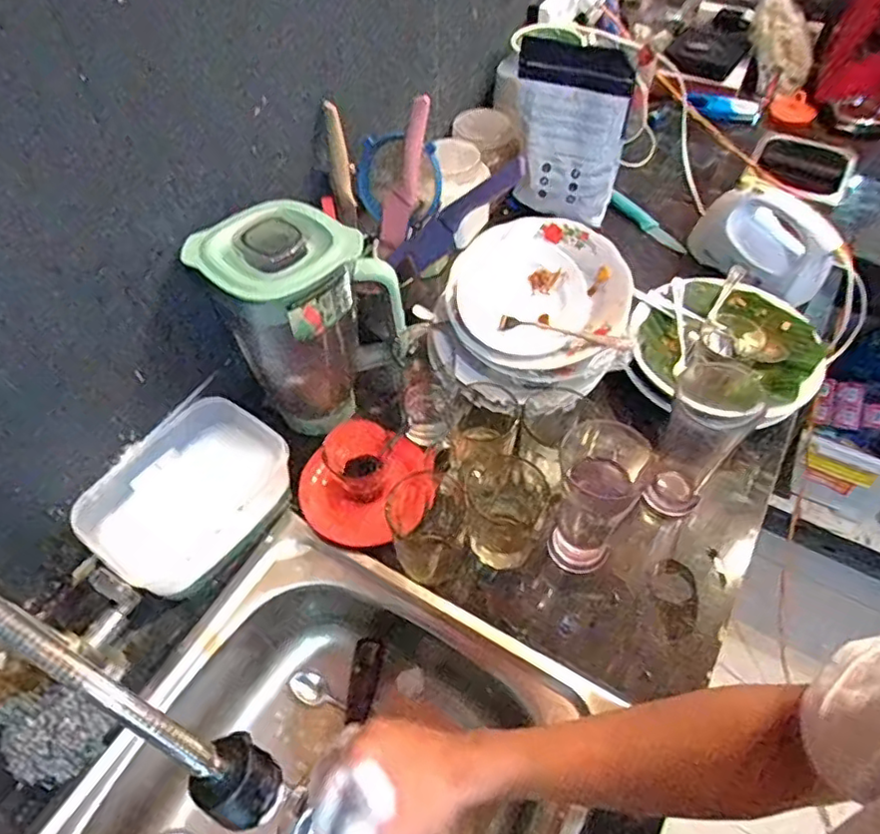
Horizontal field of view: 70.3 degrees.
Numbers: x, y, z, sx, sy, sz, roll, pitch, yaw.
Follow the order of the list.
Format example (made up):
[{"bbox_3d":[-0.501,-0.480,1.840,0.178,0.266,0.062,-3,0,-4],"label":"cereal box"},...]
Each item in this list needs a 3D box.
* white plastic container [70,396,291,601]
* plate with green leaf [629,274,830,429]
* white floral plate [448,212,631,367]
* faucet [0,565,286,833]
[{"bbox_3d":[-0.261,0.089,0.666,0.144,0.087,0.198,28,58,21],"label":"white plastic container"},{"bbox_3d":[0.352,-0.094,0.767,0.215,0.041,0.223,-1,54,1],"label":"plate with green leaf"},{"bbox_3d":[0.118,-0.148,0.727,0.195,0.019,0.199,0,69,0],"label":"white floral plate"},{"bbox_3d":[-0.208,0.194,0.456,0.247,0.276,0.071,28,59,20],"label":"faucet"}]

